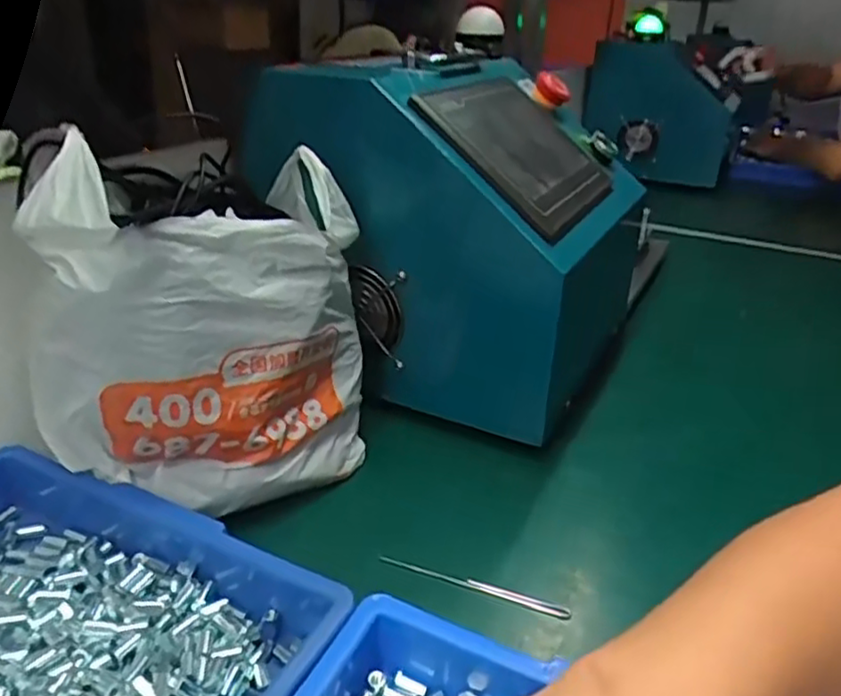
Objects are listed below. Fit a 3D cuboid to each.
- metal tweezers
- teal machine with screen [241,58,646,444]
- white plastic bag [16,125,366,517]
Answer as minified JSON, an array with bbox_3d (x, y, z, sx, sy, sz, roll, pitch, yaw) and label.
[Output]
[{"bbox_3d":[0.034,0.153,0.442,0.126,0.005,0.009,12,28,18],"label":"metal tweezers"},{"bbox_3d":[0.050,-0.122,0.650,0.249,0.265,0.281,15,29,24],"label":"teal machine with screen"},{"bbox_3d":[-0.145,-0.023,0.502,0.199,0.219,0.215,-1,27,-7],"label":"white plastic bag"}]

